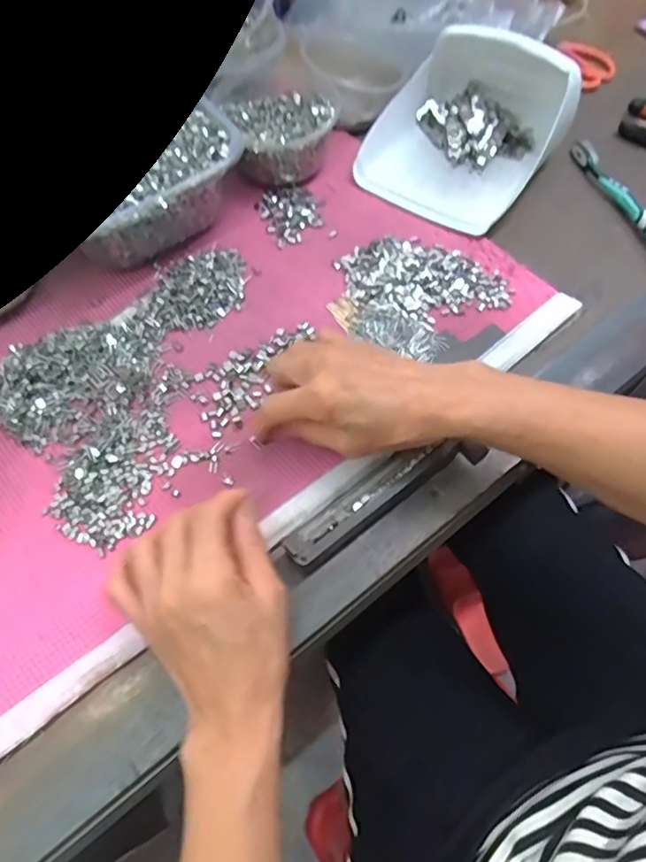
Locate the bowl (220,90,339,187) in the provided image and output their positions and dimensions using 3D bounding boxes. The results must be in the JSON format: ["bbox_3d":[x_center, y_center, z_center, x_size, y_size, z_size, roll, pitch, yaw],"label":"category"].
[{"bbox_3d":[-0.037,-0.277,0.531,0.092,0.045,0.101,0,65,-1],"label":"bowl"}]

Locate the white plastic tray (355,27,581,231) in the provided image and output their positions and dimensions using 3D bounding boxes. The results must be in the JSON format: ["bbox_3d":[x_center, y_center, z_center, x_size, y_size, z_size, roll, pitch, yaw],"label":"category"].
[{"bbox_3d":[0.132,-0.283,0.517,0.154,0.078,0.178,37,70,16],"label":"white plastic tray"}]

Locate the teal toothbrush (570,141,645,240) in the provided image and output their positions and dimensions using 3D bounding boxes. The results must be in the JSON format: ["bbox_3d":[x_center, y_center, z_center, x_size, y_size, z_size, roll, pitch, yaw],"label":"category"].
[{"bbox_3d":[0.282,-0.208,0.516,0.015,0.018,0.179,-18,66,-9],"label":"teal toothbrush"}]

